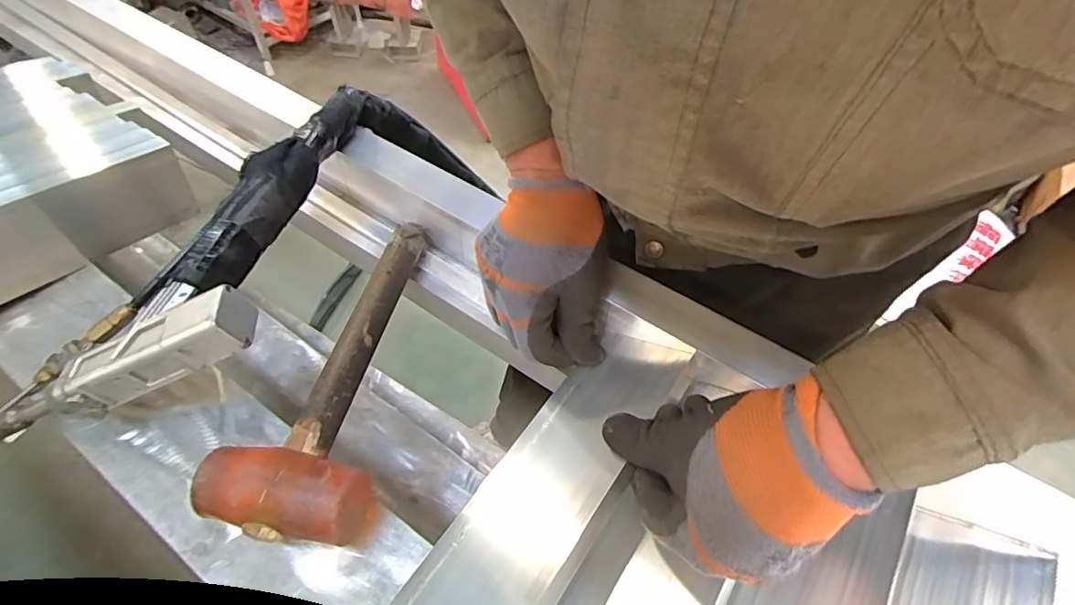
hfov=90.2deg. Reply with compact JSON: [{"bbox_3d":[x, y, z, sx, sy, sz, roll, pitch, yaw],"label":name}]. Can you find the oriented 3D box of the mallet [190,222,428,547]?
[{"bbox_3d":[-0.157,0.041,0.413,0.109,0.057,0.274,1,52,0],"label":"mallet"}]

